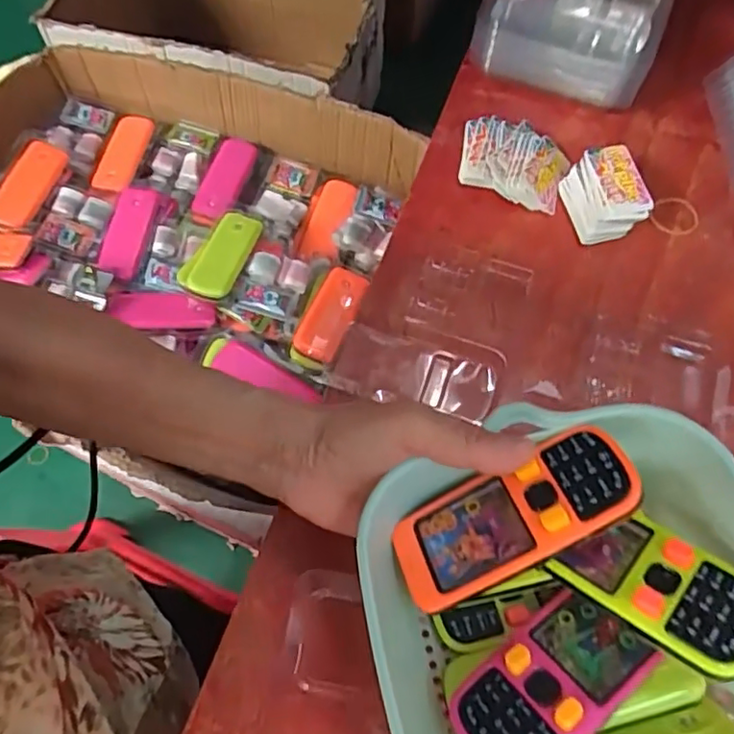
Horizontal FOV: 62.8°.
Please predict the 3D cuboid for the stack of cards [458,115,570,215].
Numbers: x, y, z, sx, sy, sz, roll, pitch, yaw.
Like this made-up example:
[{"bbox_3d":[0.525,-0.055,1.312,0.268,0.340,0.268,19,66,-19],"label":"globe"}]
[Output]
[{"bbox_3d":[0.105,-0.148,0.429,0.075,0.024,0.059,15,68,7],"label":"stack of cards"}]

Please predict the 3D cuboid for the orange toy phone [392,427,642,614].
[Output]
[{"bbox_3d":[0.061,0.063,0.255,0.104,0.010,0.045,-34,45,11],"label":"orange toy phone"}]

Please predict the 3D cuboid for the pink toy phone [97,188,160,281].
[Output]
[{"bbox_3d":[-0.252,-0.144,0.634,0.041,0.014,0.099,16,82,8],"label":"pink toy phone"}]

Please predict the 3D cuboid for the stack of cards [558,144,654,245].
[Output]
[{"bbox_3d":[0.162,-0.118,0.413,0.043,0.033,0.054,-7,67,-2],"label":"stack of cards"}]

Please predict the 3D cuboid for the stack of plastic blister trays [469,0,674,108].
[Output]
[{"bbox_3d":[0.158,-0.267,0.465,0.128,0.057,0.123,19,68,9],"label":"stack of plastic blister trays"}]

